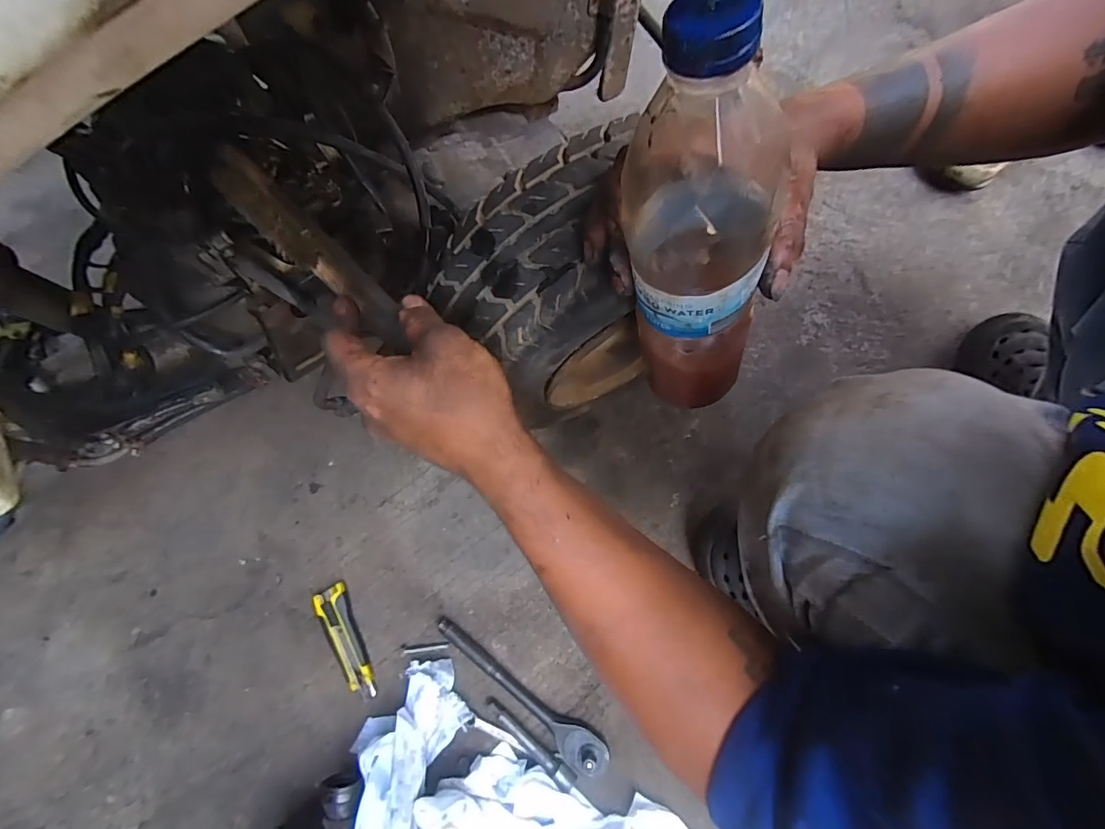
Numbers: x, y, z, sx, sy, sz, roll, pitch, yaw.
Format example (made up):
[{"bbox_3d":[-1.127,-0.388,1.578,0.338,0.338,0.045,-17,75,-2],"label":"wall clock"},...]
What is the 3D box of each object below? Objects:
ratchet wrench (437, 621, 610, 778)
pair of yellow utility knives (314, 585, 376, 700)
[{"bbox_3d":[-0.045,0.332,0.556,0.247,0.028,0.045,32,82,11],"label":"ratchet wrench"},{"bbox_3d":[-0.259,0.286,0.592,0.038,0.020,0.137,-24,77,-6],"label":"pair of yellow utility knives"}]

